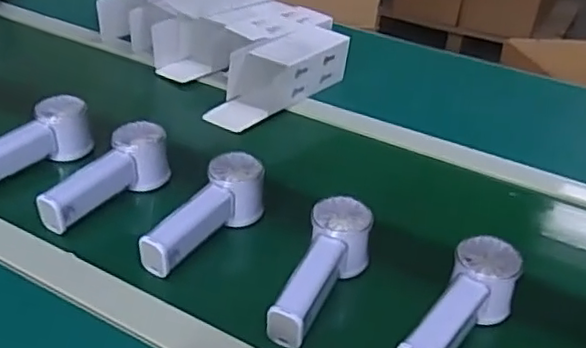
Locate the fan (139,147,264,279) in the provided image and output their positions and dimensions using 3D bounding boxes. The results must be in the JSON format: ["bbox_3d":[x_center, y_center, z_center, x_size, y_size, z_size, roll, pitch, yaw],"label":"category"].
[{"bbox_3d":[-0.081,0.039,0.602,0.056,0.057,0.152,19,33,19],"label":"fan"}]

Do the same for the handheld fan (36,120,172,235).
[{"bbox_3d":[-0.196,-0.001,0.645,0.045,0.062,0.153,26,36,28],"label":"handheld fan"}]

